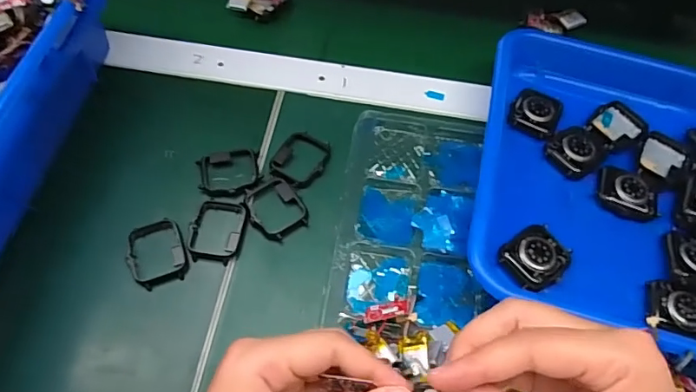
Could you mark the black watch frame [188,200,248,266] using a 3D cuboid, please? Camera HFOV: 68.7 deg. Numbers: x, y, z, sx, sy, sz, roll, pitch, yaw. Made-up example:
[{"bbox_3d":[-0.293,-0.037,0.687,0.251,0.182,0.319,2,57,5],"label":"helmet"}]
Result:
[{"bbox_3d":[-0.093,0.025,0.363,0.039,0.005,0.046,8,60,1],"label":"black watch frame"}]

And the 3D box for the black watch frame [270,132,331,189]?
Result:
[{"bbox_3d":[-0.037,-0.029,0.393,0.039,0.004,0.047,25,62,11],"label":"black watch frame"}]

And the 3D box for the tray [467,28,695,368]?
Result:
[{"bbox_3d":[0.249,-0.004,0.360,0.311,0.042,0.251,14,60,5],"label":"tray"}]

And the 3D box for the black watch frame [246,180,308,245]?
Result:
[{"bbox_3d":[-0.053,0.009,0.372,0.038,0.005,0.045,-29,66,-18],"label":"black watch frame"}]

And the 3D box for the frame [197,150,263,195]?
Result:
[{"bbox_3d":[-0.090,-0.018,0.386,0.045,0.004,0.037,-8,61,-8],"label":"frame"}]

